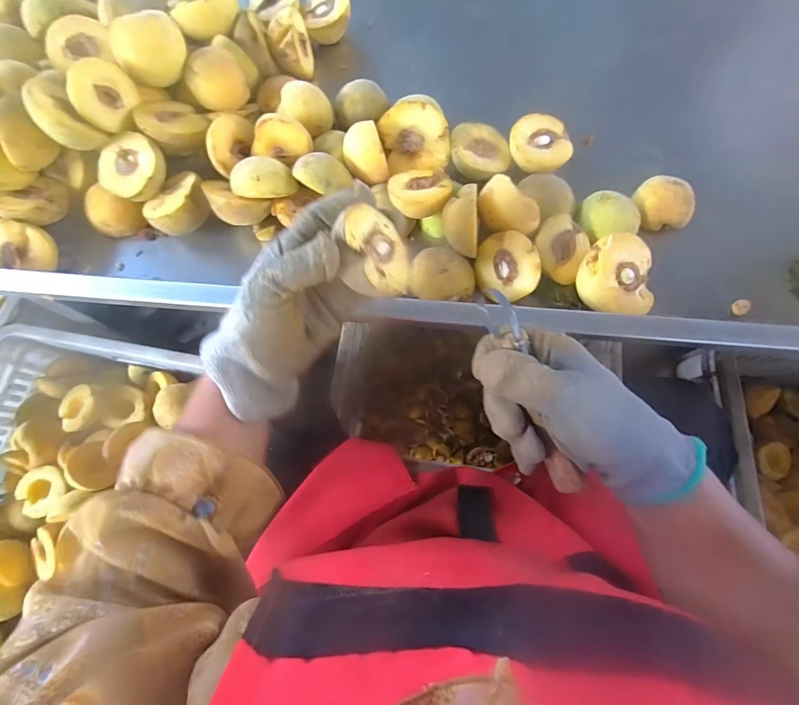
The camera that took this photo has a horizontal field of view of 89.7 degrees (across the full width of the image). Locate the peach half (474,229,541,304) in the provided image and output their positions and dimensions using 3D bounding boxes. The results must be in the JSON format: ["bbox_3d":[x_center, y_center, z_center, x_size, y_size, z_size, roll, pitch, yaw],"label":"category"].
[{"bbox_3d":[0.109,-0.085,0.395,0.059,0.032,0.062,-12,101,31],"label":"peach half"}]

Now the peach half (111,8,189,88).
[{"bbox_3d":[-0.245,-0.299,0.394,0.062,0.061,0.028,-7,48,-36],"label":"peach half"}]

